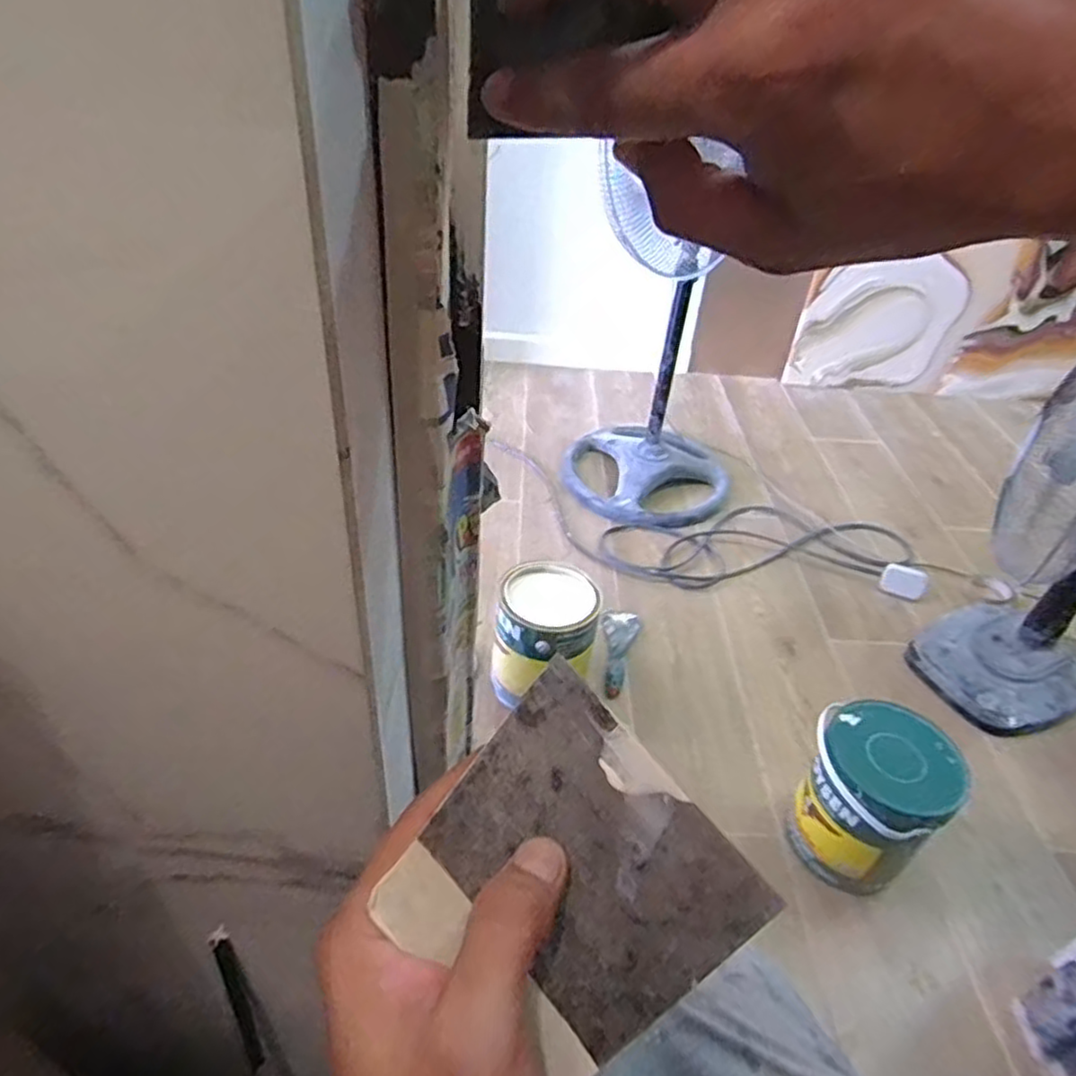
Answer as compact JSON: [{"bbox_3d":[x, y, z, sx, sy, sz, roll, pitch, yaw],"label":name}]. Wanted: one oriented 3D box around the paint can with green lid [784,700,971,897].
[{"bbox_3d":[0.441,0.353,0.958,0.154,0.211,0.167,3,39,-3],"label":"paint can with green lid"}]

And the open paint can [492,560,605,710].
[{"bbox_3d":[0.012,0.167,1.164,0.148,0.206,0.162,3,39,-3],"label":"open paint can"}]

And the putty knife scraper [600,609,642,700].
[{"bbox_3d":[0.140,0.206,1.294,0.071,0.035,0.226,13,39,9],"label":"putty knife scraper"}]

